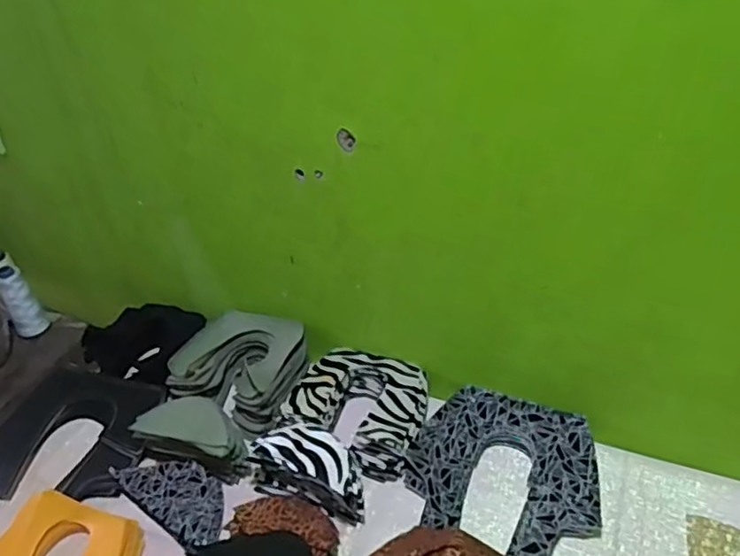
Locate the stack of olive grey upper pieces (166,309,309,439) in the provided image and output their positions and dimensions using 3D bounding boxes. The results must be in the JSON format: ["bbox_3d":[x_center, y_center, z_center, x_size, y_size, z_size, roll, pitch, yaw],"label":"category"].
[{"bbox_3d":[-0.160,0.114,0.796,0.160,0.061,0.140,12,40,20],"label":"stack of olive grey upper pieces"}]

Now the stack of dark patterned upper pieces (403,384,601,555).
[{"bbox_3d":[0.143,0.208,0.666,0.193,0.037,0.181,14,41,22],"label":"stack of dark patterned upper pieces"}]

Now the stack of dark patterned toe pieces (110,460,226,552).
[{"bbox_3d":[-0.207,0.232,0.674,0.147,0.018,0.070,25,46,33],"label":"stack of dark patterned toe pieces"}]

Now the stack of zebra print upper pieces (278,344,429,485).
[{"bbox_3d":[-0.008,0.153,0.744,0.157,0.050,0.136,14,41,22],"label":"stack of zebra print upper pieces"}]

